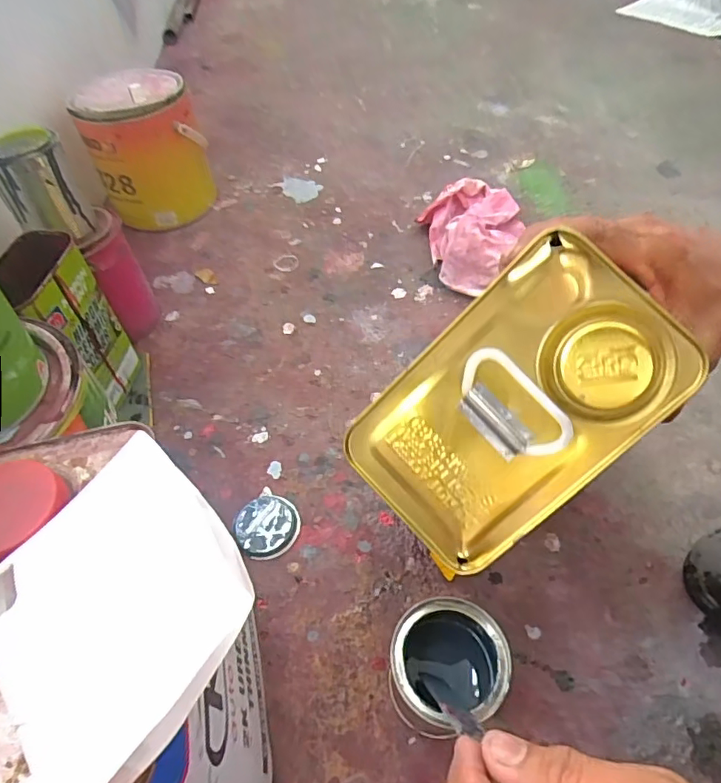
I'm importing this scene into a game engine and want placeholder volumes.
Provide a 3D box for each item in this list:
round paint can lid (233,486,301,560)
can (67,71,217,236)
[{"bbox_3d":[-0.088,0.124,0.495,0.058,0.015,0.059,-2,52,3],"label":"round paint can lid"},{"bbox_3d":[-0.313,-0.351,0.780,0.147,0.166,0.139,-2,52,3],"label":"can"}]

